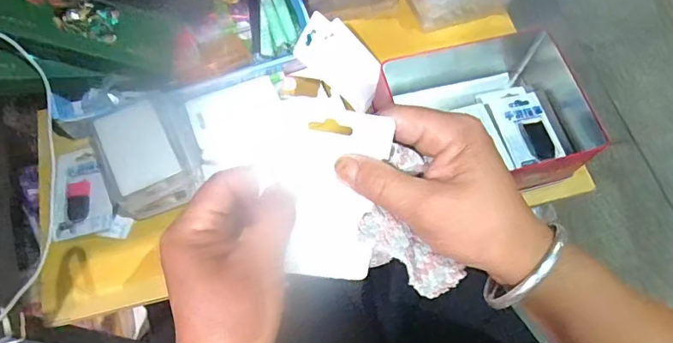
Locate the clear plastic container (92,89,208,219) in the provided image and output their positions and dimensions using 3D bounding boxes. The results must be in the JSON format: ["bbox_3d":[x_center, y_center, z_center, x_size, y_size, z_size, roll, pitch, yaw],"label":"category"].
[{"bbox_3d":[-0.192,-0.016,0.489,0.083,0.032,0.117,-21,69,-12],"label":"clear plastic container"}]

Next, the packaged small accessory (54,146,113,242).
[{"bbox_3d":[-0.269,0.019,0.508,0.058,0.014,0.098,-8,67,-7],"label":"packaged small accessory"}]

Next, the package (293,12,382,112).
[{"bbox_3d":[0.007,-0.129,0.557,0.109,0.010,0.071,39,70,-15],"label":"package"}]

